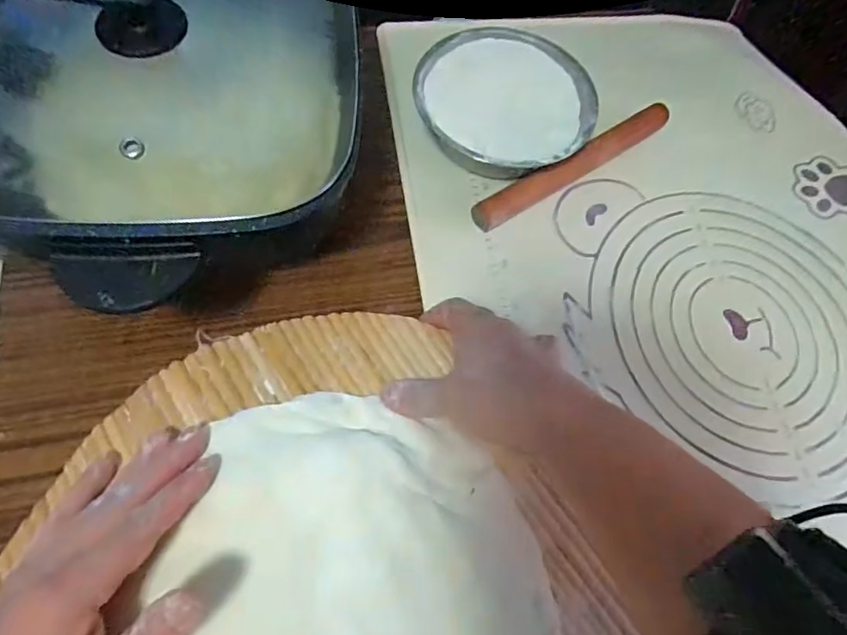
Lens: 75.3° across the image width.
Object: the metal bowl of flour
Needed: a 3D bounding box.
[{"bbox_3d":[0.077,-0.202,0.533,0.165,0.054,0.143,22,68,6],"label":"metal bowl of flour"}]

